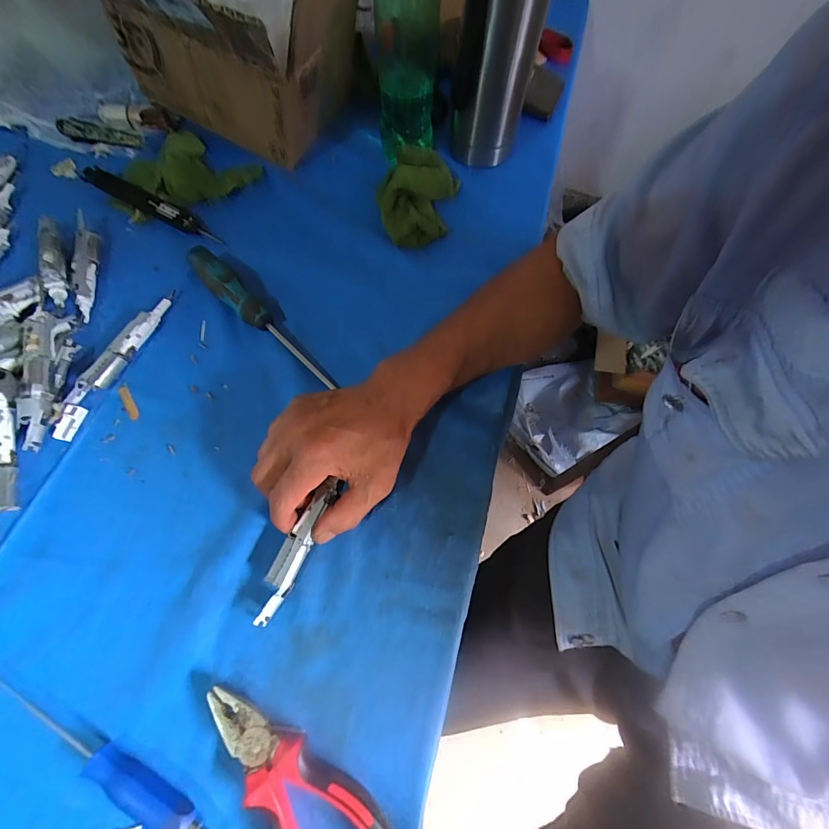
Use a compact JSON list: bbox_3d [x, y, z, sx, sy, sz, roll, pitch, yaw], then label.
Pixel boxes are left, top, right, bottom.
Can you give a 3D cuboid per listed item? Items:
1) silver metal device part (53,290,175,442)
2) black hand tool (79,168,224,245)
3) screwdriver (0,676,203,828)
[{"bbox_3d":[-0.278,-0.053,0.373,0.027,0.016,0.162,25,70,6],"label":"silver metal device part"},{"bbox_3d":[-0.280,-0.225,0.434,0.161,0.019,0.022,26,70,7],"label":"black hand tool"},{"bbox_3d":[-0.210,0.220,0.264,0.186,0.017,0.021,30,71,8],"label":"screwdriver"}]

